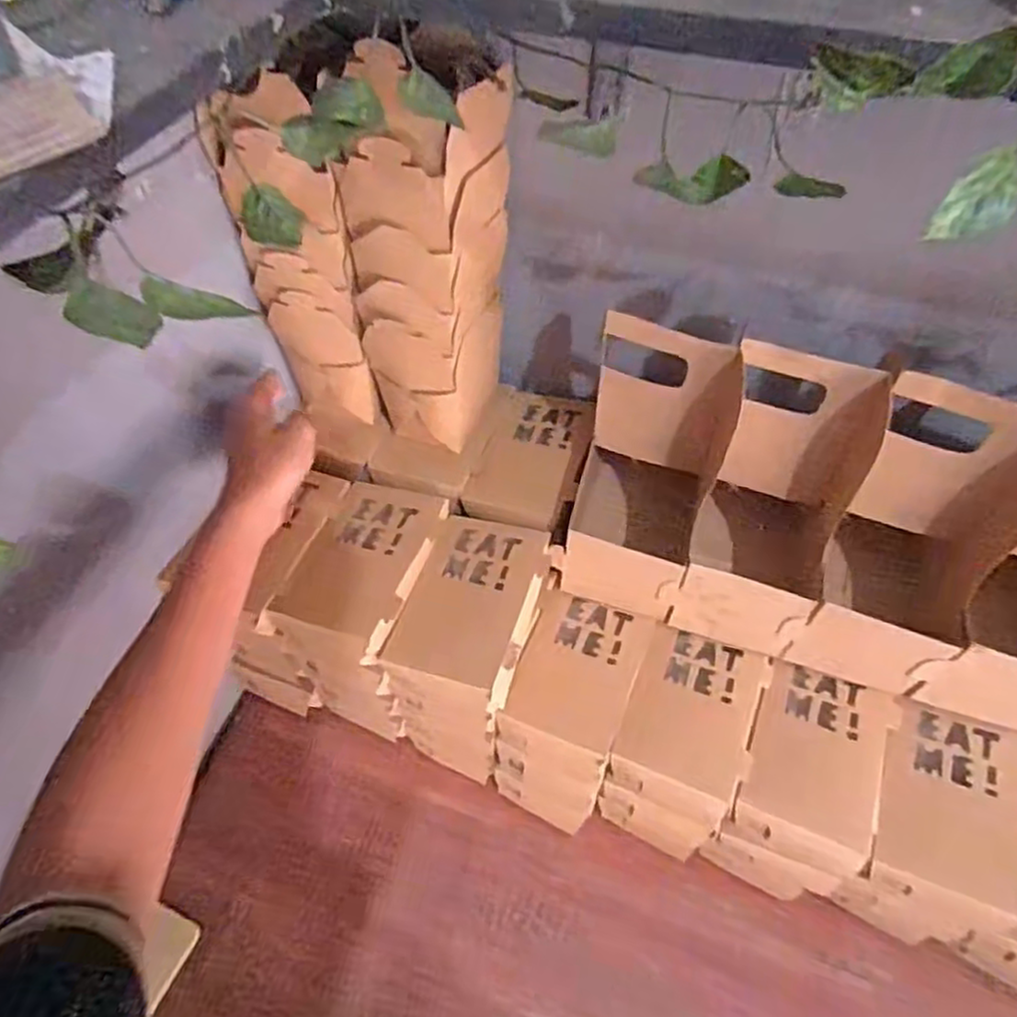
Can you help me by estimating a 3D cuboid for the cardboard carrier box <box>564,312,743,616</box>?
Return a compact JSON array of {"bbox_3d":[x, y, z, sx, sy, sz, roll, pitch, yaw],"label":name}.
[{"bbox_3d":[0.107,-0.030,0.542,0.097,0.210,0.138,10,55,8],"label":"cardboard carrier box"}]

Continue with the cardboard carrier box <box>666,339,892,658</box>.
[{"bbox_3d":[0.192,-0.004,0.521,0.094,0.219,0.133,14,55,11],"label":"cardboard carrier box"}]

